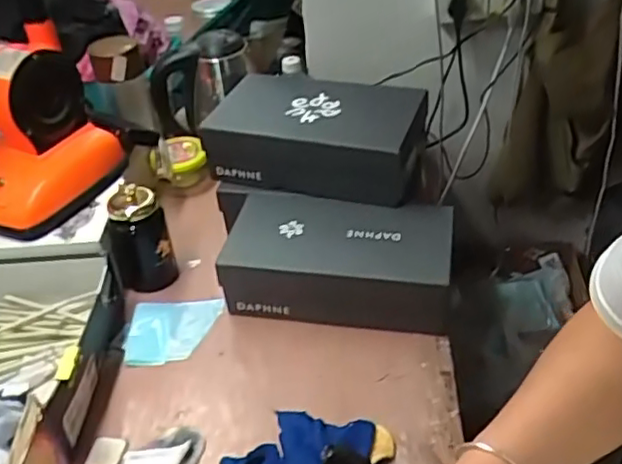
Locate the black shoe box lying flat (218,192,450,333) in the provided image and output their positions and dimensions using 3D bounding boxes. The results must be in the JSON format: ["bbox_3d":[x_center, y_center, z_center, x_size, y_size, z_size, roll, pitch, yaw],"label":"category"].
[{"bbox_3d":[0.039,0.045,0.880,0.297,0.101,0.187,4,40,11],"label":"black shoe box lying flat"}]

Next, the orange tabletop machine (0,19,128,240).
[{"bbox_3d":[-0.400,-0.137,0.909,0.153,0.234,0.237,19,45,27],"label":"orange tabletop machine"}]

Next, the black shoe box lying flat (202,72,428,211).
[{"bbox_3d":[0.012,-0.157,0.967,0.300,0.099,0.203,8,41,15],"label":"black shoe box lying flat"}]

